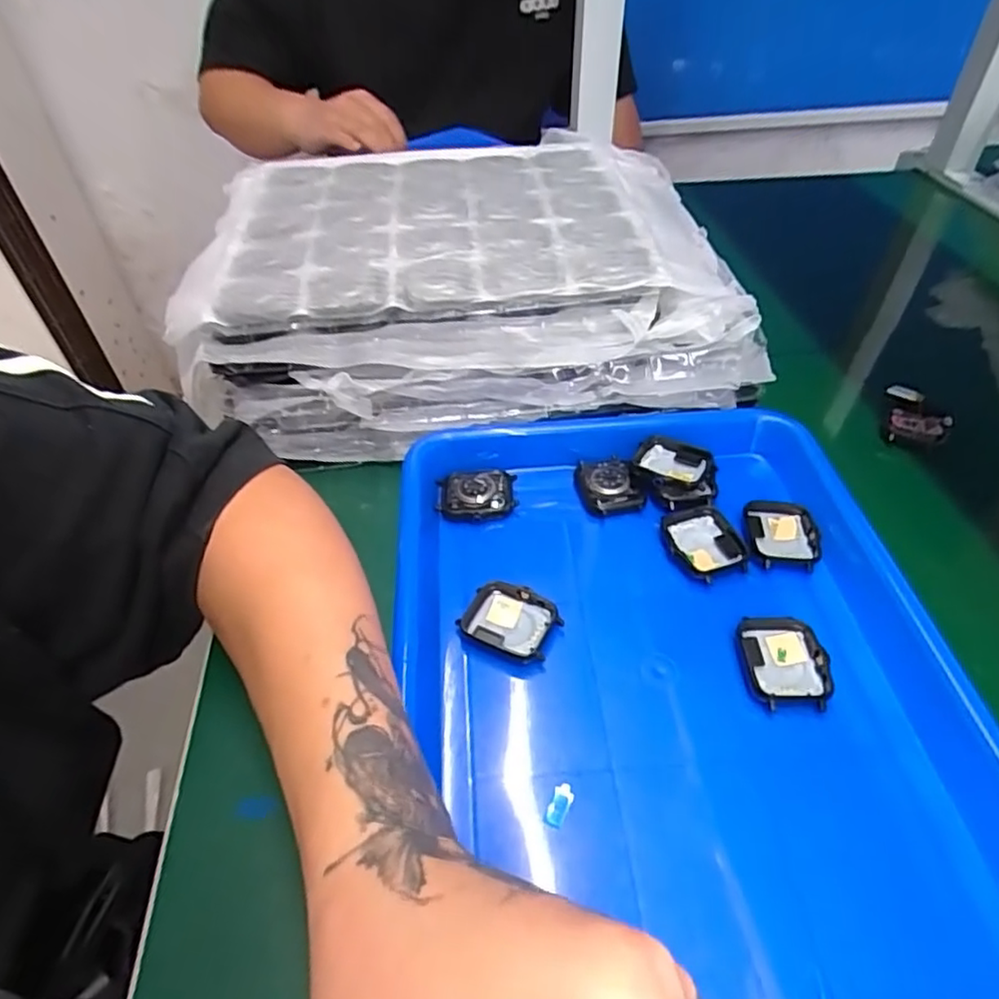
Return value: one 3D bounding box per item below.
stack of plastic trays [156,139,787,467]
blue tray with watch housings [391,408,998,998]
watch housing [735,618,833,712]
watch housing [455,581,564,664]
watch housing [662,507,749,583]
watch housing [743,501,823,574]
[{"bbox_3d":[-0.026,-0.173,0.495,0.369,0.098,0.297,-5,46,-2],"label":"stack of plastic trays"},{"bbox_3d":[0.079,0.077,0.304,0.255,0.029,0.324,-3,46,-1],"label":"blue tray with watch housings"},{"bbox_3d":[0.136,0.079,0.308,0.036,0.010,0.043,-1,46,2],"label":"watch housing"},{"bbox_3d":[0.005,0.064,0.330,0.046,0.012,0.037,23,51,23],"label":"watch housing"},{"bbox_3d":[0.114,0.024,0.359,0.035,0.008,0.045,-16,47,-13],"label":"watch housing"},{"bbox_3d":[0.160,0.020,0.361,0.036,0.008,0.043,4,46,7],"label":"watch housing"}]

